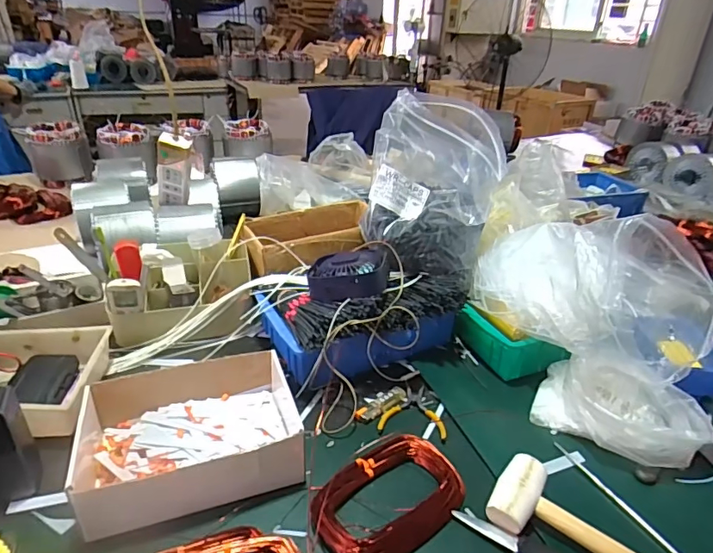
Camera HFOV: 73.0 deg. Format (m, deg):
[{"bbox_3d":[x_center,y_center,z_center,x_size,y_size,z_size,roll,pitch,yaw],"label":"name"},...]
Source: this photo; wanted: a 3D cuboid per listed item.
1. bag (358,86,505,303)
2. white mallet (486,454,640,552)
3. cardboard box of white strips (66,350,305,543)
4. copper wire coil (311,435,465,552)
[{"bbox_3d":[0.125,-0.145,0.797,0.213,0.255,0.172,15,31,21],"label":"bag"},{"bbox_3d":[0.233,0.263,0.512,0.175,0.050,0.077,18,32,26],"label":"white mallet"},{"bbox_3d":[-0.199,0.193,0.593,0.252,0.067,0.195,-8,30,-18],"label":"cardboard box of white strips"},{"bbox_3d":[0.034,0.247,0.549,0.169,0.027,0.121,-21,37,-36],"label":"copper wire coil"}]

